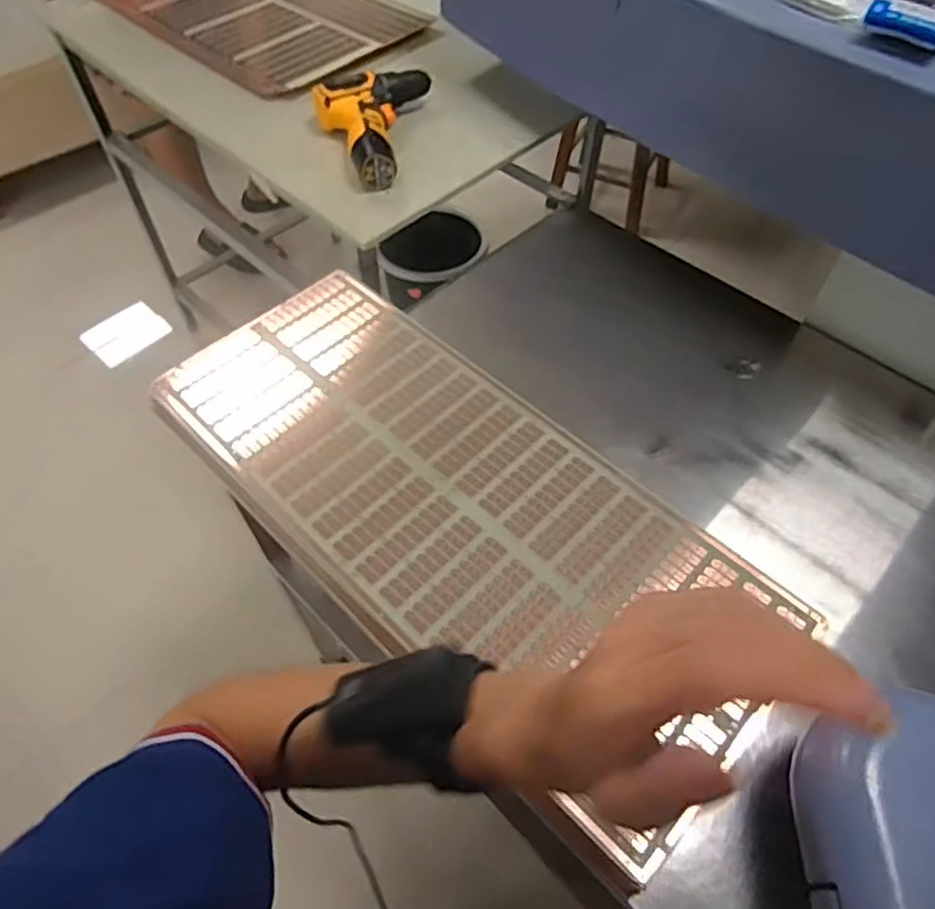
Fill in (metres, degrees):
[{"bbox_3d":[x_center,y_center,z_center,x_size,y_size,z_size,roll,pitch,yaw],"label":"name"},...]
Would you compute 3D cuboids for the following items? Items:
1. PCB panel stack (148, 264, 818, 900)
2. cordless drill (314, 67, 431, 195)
[{"bbox_3d":[-0.017,0.036,0.612,0.603,0.018,0.267,36,63,23],"label":"PCB panel stack"},{"bbox_3d":[-0.138,-0.432,0.868,0.138,0.056,0.226,8,56,6],"label":"cordless drill"}]

